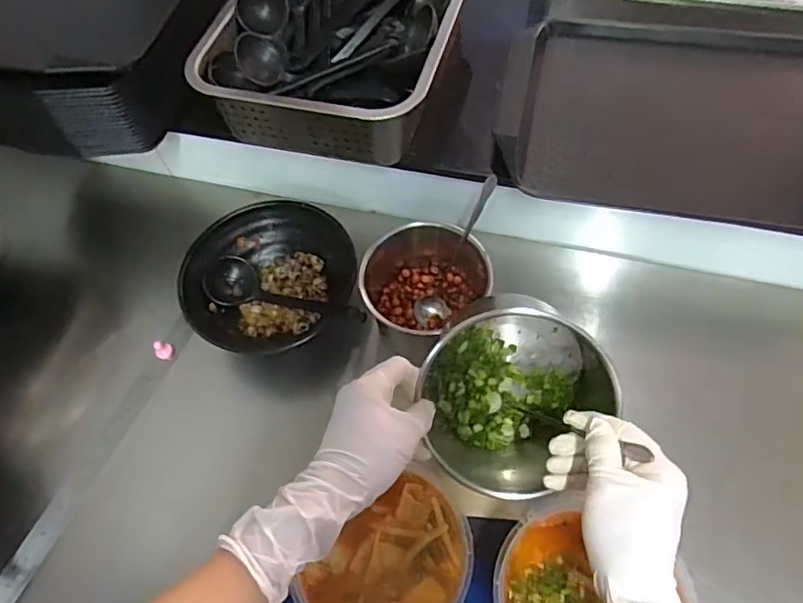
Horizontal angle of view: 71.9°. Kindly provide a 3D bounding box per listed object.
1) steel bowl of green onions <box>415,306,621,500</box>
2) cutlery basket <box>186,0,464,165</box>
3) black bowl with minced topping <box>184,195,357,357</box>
[{"bbox_3d":[0.100,0.092,0.526,0.148,0.092,0.168,38,69,22],"label":"steel bowl of green onions"},{"bbox_3d":[-0.063,-0.336,0.673,0.265,0.090,0.353,11,62,10],"label":"cutlery basket"},{"bbox_3d":[-0.151,-0.027,0.636,0.180,0.055,0.174,-2,60,3],"label":"black bowl with minced topping"}]

